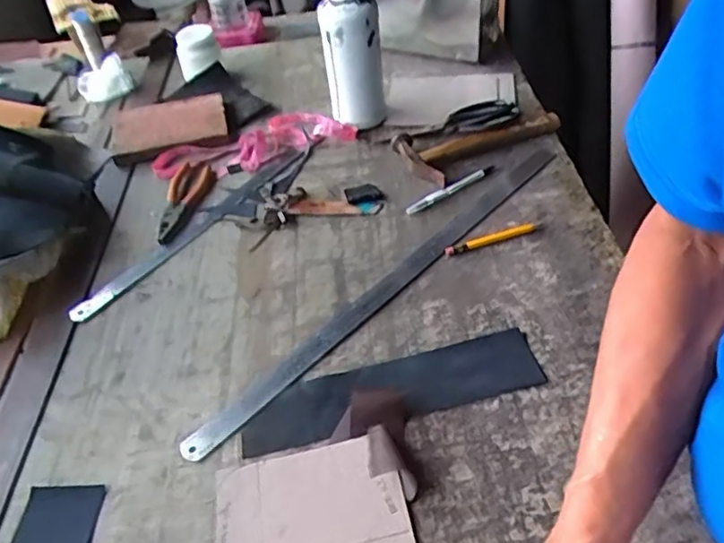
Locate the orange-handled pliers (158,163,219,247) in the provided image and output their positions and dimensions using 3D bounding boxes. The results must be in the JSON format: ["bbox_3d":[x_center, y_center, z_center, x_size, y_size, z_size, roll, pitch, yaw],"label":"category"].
[{"bbox_3d":[-0.248,-0.107,0.870,0.049,0.028,0.165,0,43,8],"label":"orange-handled pliers"}]

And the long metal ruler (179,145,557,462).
[{"bbox_3d":[0.053,0.001,0.742,0.033,0.008,0.625,32,55,31],"label":"long metal ruler"}]

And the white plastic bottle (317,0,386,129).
[{"bbox_3d":[-0.011,-0.322,0.939,0.073,0.219,0.073,3,44,11],"label":"white plastic bottle"}]

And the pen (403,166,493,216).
[{"bbox_3d":[0.122,-0.112,0.849,0.148,0.008,0.016,-28,47,-21],"label":"pen"}]

